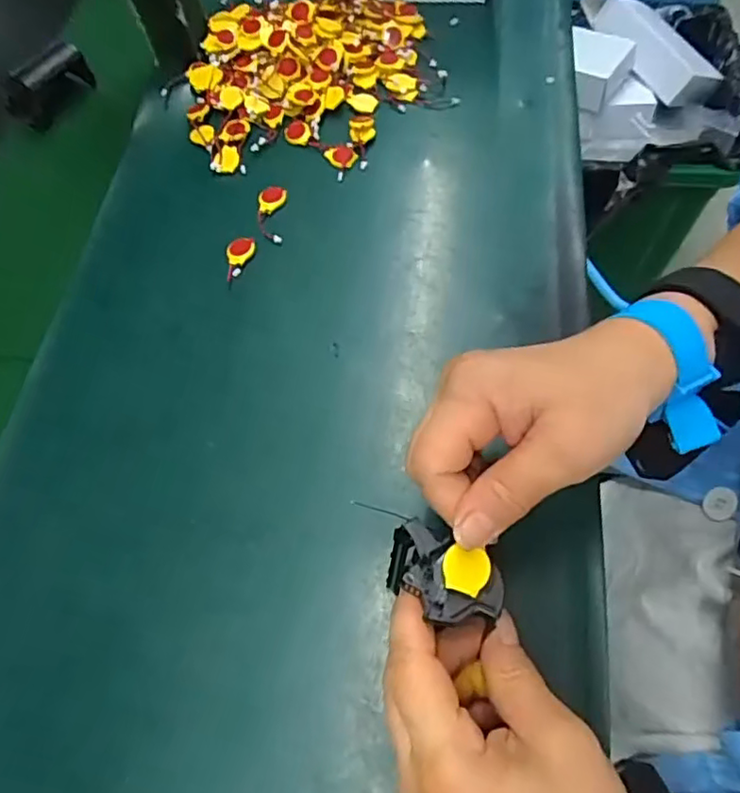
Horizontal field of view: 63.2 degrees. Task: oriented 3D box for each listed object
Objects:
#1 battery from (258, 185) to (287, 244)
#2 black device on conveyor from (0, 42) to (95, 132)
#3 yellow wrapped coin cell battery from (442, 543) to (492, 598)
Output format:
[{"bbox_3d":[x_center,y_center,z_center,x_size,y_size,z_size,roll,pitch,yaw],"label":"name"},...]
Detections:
[{"bbox_3d":[-0.073,-0.134,0.440,0.021,0.007,0.051,-1,63,4],"label":"battery"},{"bbox_3d":[-0.282,-0.275,0.526,0.037,0.053,0.079,30,69,18],"label":"black device on conveyor"},{"bbox_3d":[0.040,0.072,0.249,0.019,0.004,0.017,12,64,10],"label":"yellow wrapped coin cell battery"}]

